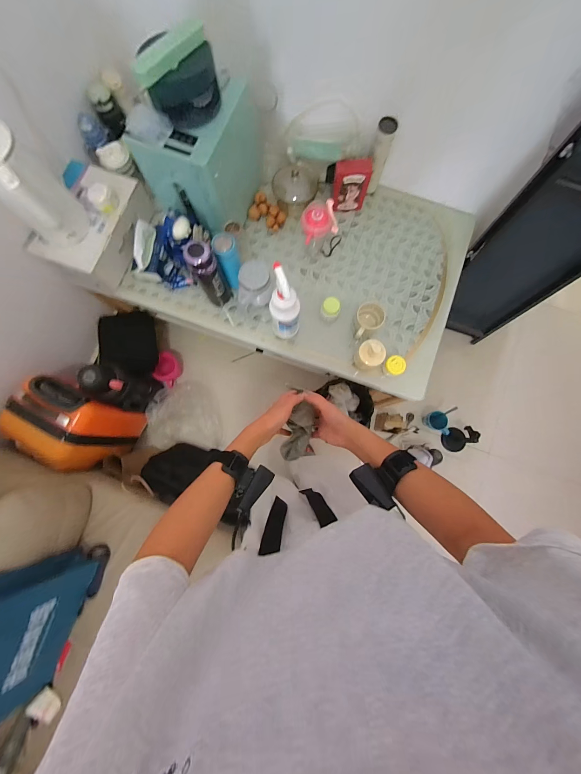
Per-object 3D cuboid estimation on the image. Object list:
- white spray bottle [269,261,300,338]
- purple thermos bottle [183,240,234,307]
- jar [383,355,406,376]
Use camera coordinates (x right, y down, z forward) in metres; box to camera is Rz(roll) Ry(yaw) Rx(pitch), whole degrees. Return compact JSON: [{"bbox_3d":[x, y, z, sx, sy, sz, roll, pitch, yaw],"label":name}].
[{"bbox_3d":[-0.014,-0.218,0.807,0.082,0.293,0.088,-3,81,-2],"label":"white spray bottle"},{"bbox_3d":[-0.229,-0.318,0.850,0.082,0.242,0.097,-28,83,-5],"label":"purple thermos bottle"},{"bbox_3d":[0.318,-0.062,0.907,0.057,0.080,0.058,0,81,-1],"label":"jar"}]

